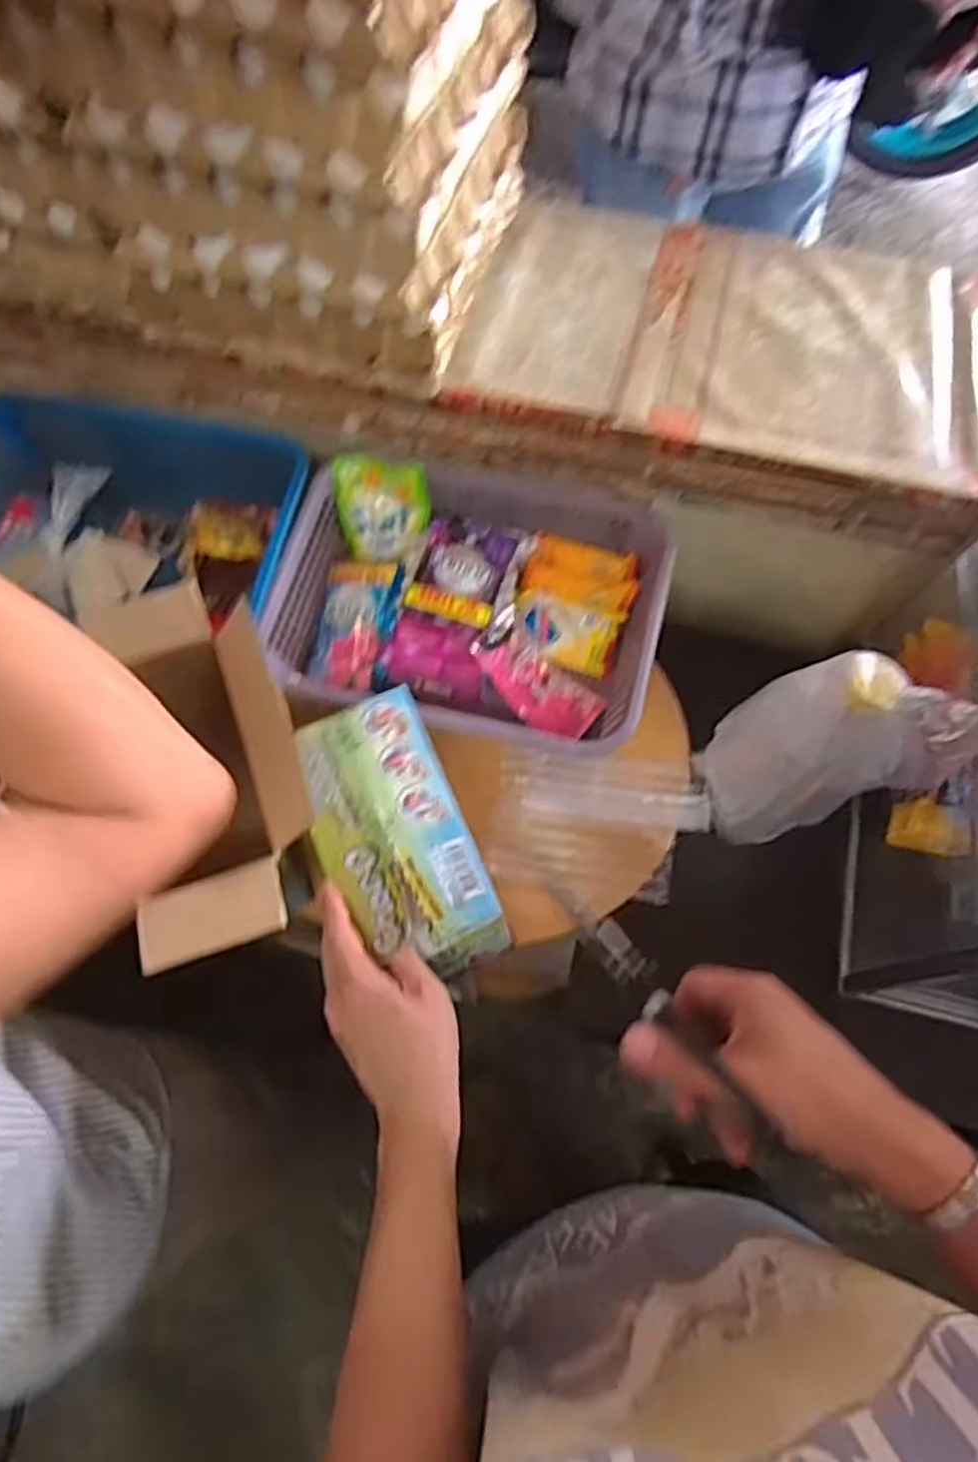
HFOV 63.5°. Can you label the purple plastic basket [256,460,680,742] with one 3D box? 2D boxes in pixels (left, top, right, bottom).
[{"bbox_3d":[-0.019,-0.111,0.741,0.344,0.093,0.255,11,65,9],"label":"purple plastic basket"}]

